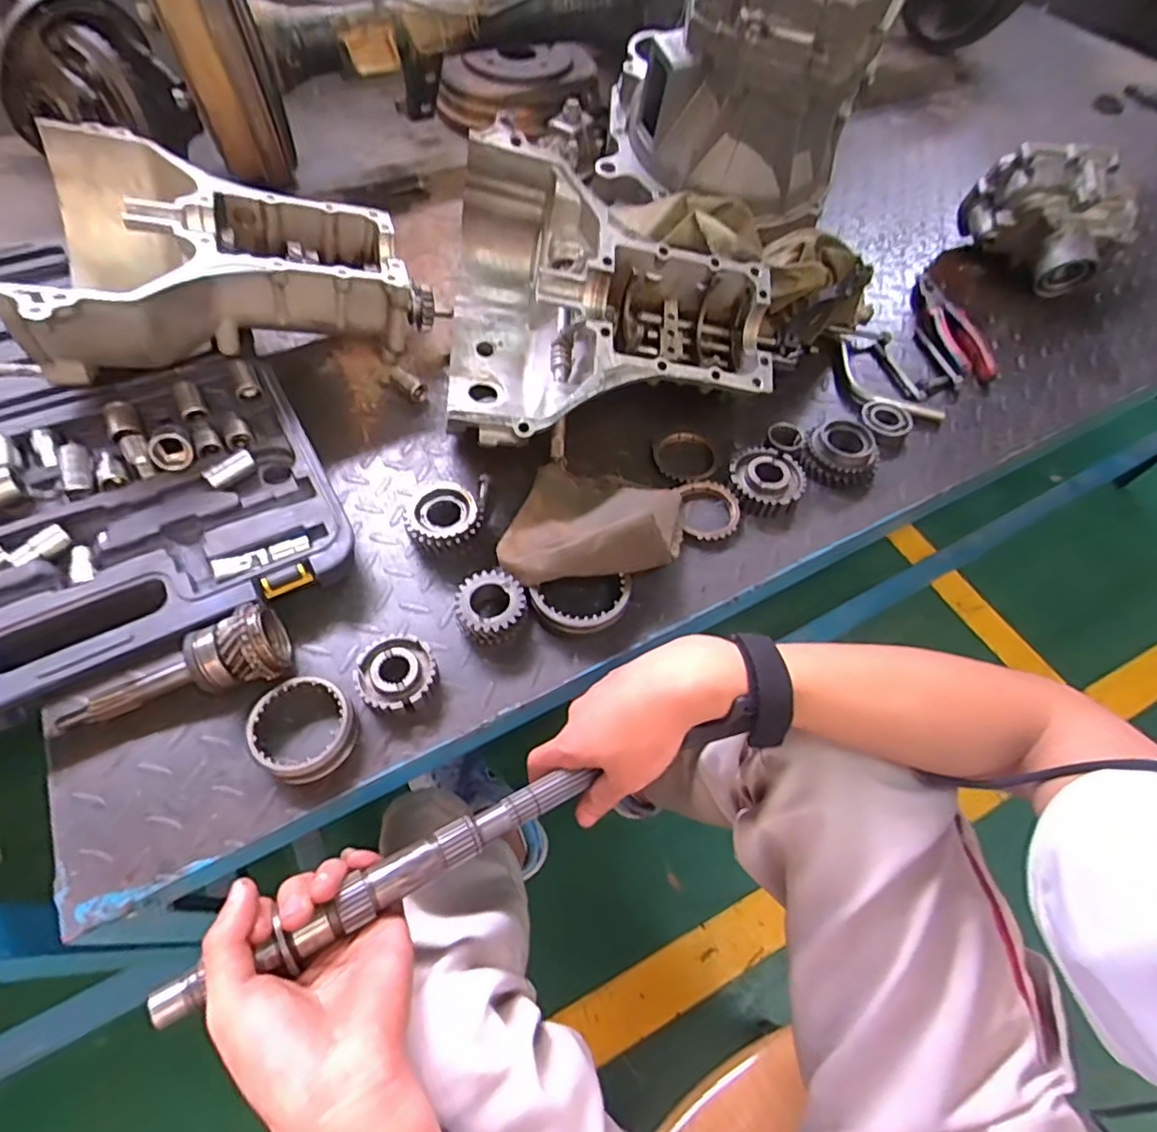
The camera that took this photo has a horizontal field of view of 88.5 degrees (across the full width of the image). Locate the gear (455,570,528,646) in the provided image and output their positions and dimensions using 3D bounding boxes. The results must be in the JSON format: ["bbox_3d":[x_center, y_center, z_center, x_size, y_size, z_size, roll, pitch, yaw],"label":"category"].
[{"bbox_3d":[-0.068,0.033,0.463,0.053,0.031,0.055,1,59,-2],"label":"gear"}]

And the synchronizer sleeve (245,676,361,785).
[{"bbox_3d":[-0.189,0.111,0.408,0.063,0.022,0.066,1,59,-2],"label":"synchronizer sleeve"}]

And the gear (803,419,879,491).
[{"bbox_3d":[0.257,-0.108,0.582,0.072,0.034,0.077,23,60,11],"label":"gear"}]

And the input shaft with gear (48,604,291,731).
[{"bbox_3d":[-0.283,0.079,0.409,0.150,0.051,0.048,-21,62,-15],"label":"input shaft with gear"}]

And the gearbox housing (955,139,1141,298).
[{"bbox_3d":[0.593,-0.442,0.752,0.109,0.129,0.174,-30,66,-19],"label":"gearbox housing"}]

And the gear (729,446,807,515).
[{"bbox_3d":[0.176,-0.082,0.559,0.066,0.024,0.069,-1,59,-4],"label":"gear"}]

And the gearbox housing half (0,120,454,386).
[{"bbox_3d":[-0.342,-0.296,0.556,0.335,0.119,0.278,-25,63,-17],"label":"gearbox housing half"}]

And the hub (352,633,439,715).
[{"bbox_3d":[-0.133,0.080,0.436,0.055,0.021,0.058,1,59,-2],"label":"hub"}]

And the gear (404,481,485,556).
[{"bbox_3d":[-0.114,-0.037,0.504,0.061,0.031,0.065,1,59,-2],"label":"gear"}]

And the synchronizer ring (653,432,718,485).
[{"bbox_3d":[0.106,-0.107,0.574,0.062,0.016,0.064,-2,59,-4],"label":"synchronizer ring"}]

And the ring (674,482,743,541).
[{"bbox_3d":[0.120,-0.051,0.541,0.055,0.014,0.066,1,59,-3],"label":"ring"}]

